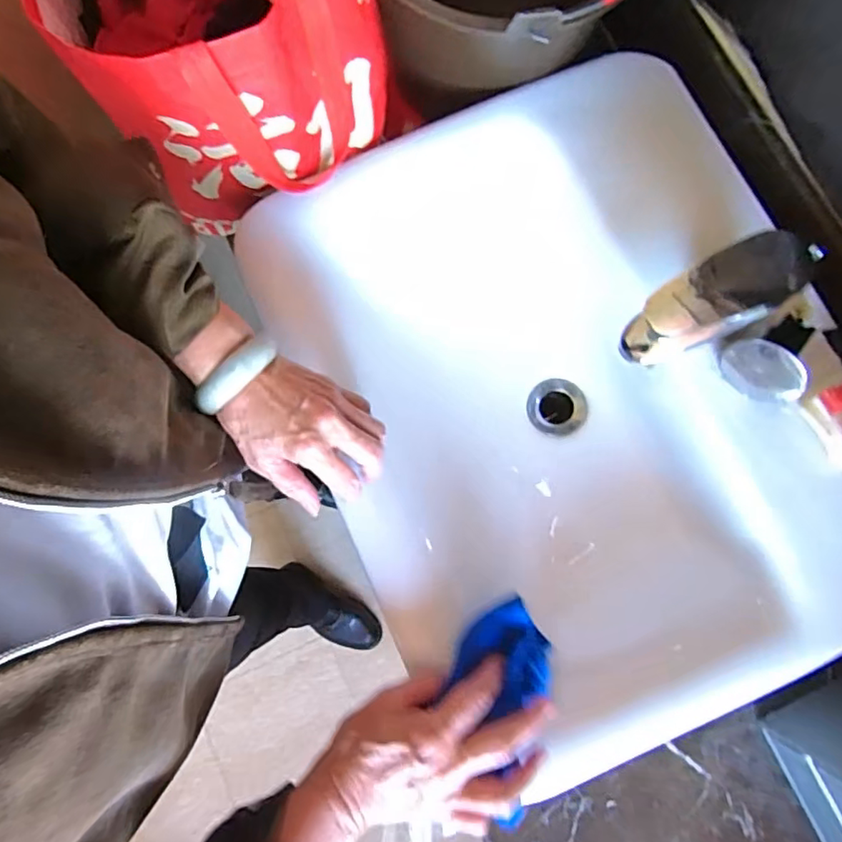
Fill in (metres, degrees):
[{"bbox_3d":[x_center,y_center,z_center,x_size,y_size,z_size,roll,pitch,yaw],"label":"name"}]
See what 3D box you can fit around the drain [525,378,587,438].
[{"bbox_3d":[0.141,-0.014,0.581,0.058,0.018,0.056,0,80,1],"label":"drain"}]

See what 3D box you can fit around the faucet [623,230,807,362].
[{"bbox_3d":[0.203,-0.083,0.391,0.123,0.086,0.053,-27,80,-3],"label":"faucet"}]

